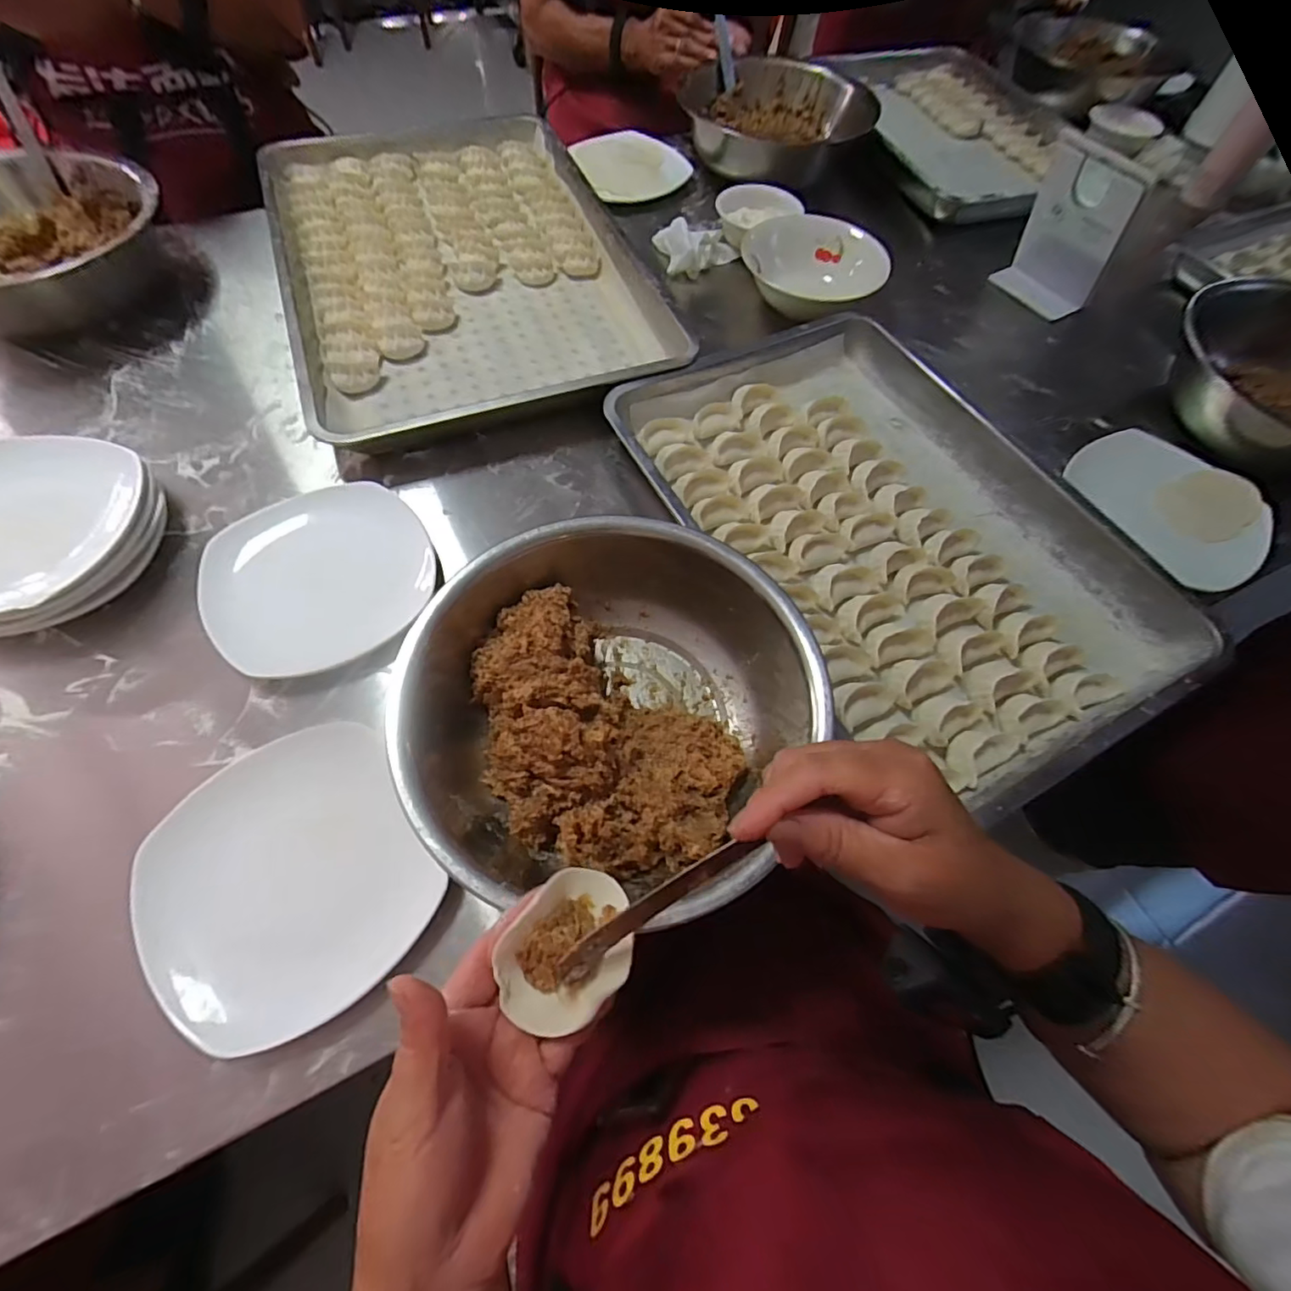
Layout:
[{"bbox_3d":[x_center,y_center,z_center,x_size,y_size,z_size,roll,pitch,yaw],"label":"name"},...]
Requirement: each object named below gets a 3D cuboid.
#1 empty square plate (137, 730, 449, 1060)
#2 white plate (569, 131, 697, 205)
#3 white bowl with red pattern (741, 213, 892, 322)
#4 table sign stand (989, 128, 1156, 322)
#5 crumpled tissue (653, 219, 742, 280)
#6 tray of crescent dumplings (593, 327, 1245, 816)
[{"bbox_3d":[-0.237,0.153,0.376,0.165,0.023,0.175,-29,67,-17],"label":"empty square plate"},{"bbox_3d":[-0.020,-0.698,0.816,0.160,0.017,0.182,-19,65,-12],"label":"white plate"},{"bbox_3d":[0.211,-0.463,0.692,0.125,0.061,0.167,-37,70,-20],"label":"white bowl with red pattern"},{"bbox_3d":[0.500,-0.489,0.666,0.034,0.156,0.122,-26,67,-16],"label":"table sign stand"},{"bbox_3d":[0.066,-0.518,0.729,0.106,0.034,0.076,-1,62,-3],"label":"crumpled tissue"},{"bbox_3d":[0.220,-0.117,0.520,0.343,0.042,0.495,-28,67,-16],"label":"tray of crescent dumplings"}]

